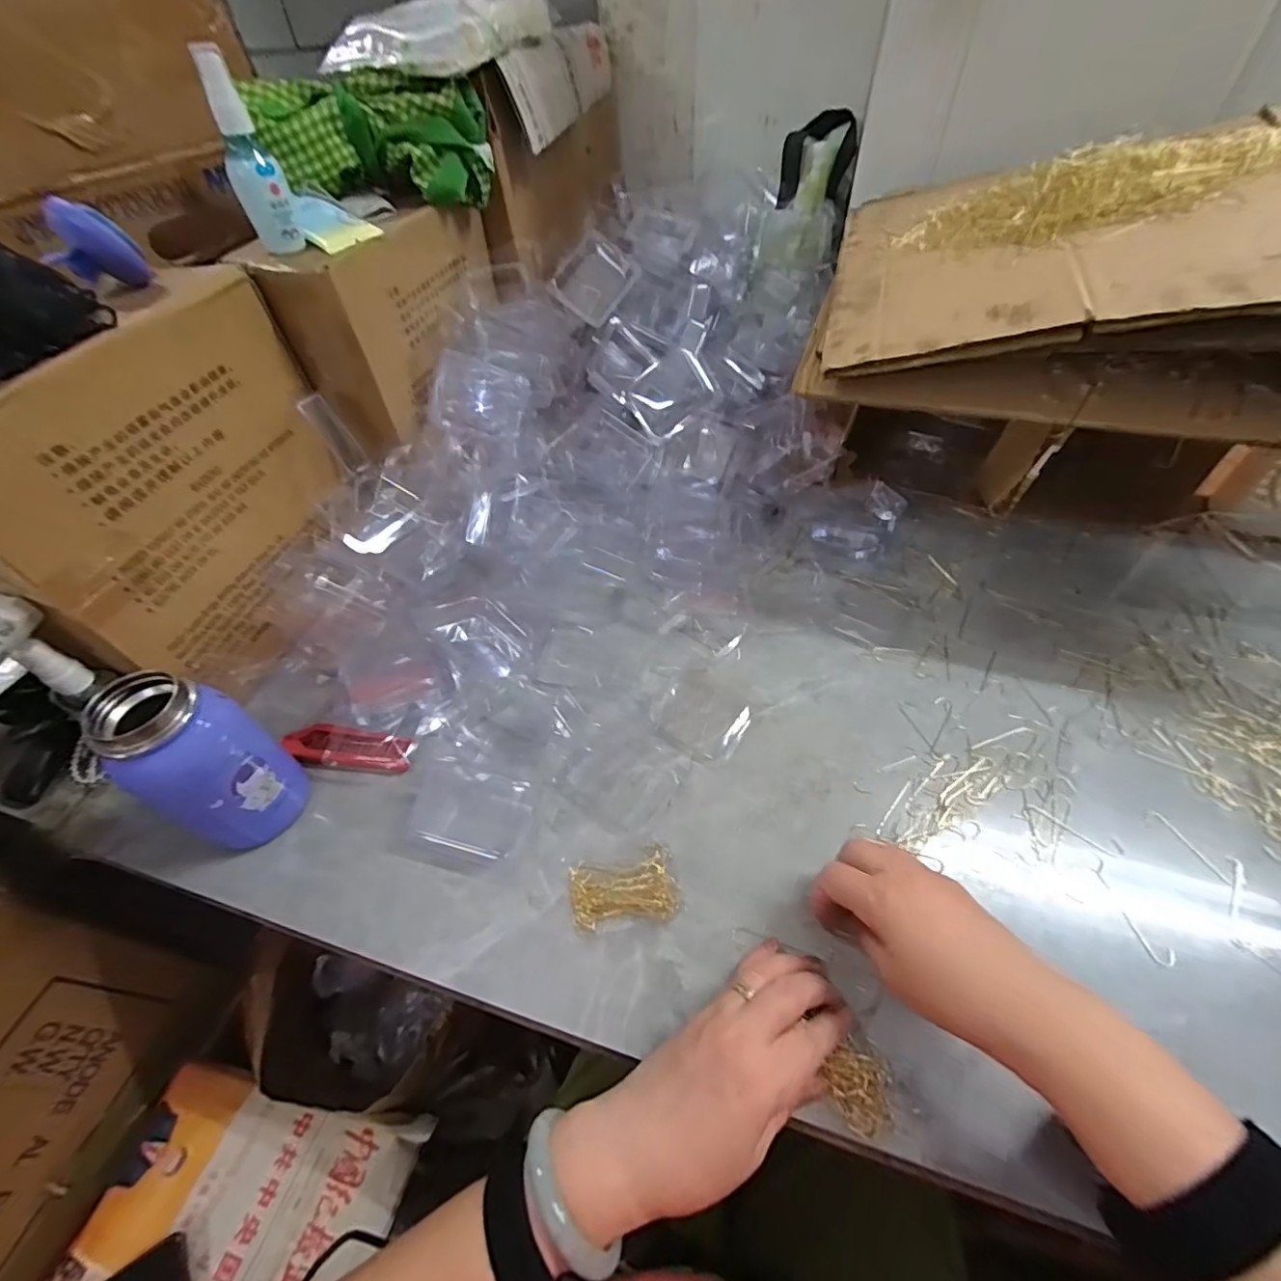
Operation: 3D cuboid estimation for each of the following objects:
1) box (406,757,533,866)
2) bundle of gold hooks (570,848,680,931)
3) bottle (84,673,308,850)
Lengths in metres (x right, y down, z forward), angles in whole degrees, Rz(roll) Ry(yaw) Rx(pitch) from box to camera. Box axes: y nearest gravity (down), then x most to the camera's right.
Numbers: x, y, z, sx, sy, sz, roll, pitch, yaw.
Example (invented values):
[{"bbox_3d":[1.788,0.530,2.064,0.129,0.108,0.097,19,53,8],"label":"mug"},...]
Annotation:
[{"bbox_3d":[-0.128,0.126,0.413,0.087,0.025,0.064,12,51,11],"label":"box"},{"bbox_3d":[-0.011,0.170,0.377,0.069,0.016,0.041,-8,50,-5],"label":"bundle of gold hooks"},{"bbox_3d":[-0.293,0.085,0.379,0.067,0.133,0.072,-1,50,1],"label":"bottle"}]

